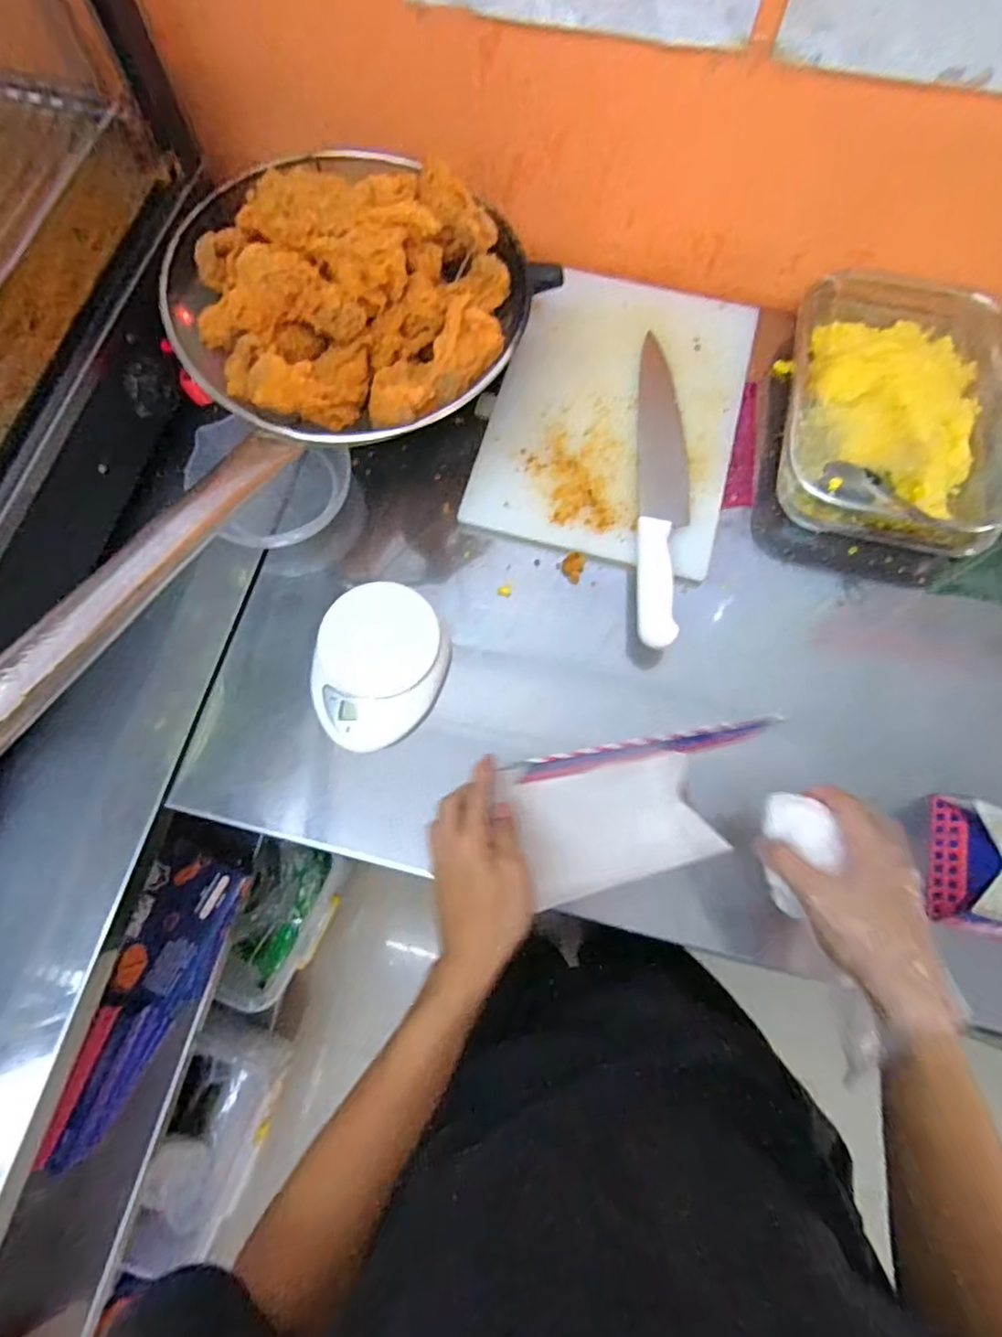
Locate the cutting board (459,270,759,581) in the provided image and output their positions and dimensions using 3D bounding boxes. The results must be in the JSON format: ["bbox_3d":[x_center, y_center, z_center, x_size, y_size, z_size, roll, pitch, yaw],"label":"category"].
[{"bbox_3d":[0.125,-0.272,0.665,0.253,0.014,0.339,16,73,5],"label":"cutting board"}]

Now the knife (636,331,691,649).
[{"bbox_3d":[0.163,-0.189,0.627,0.050,0.023,0.349,4,73,1],"label":"knife"}]

